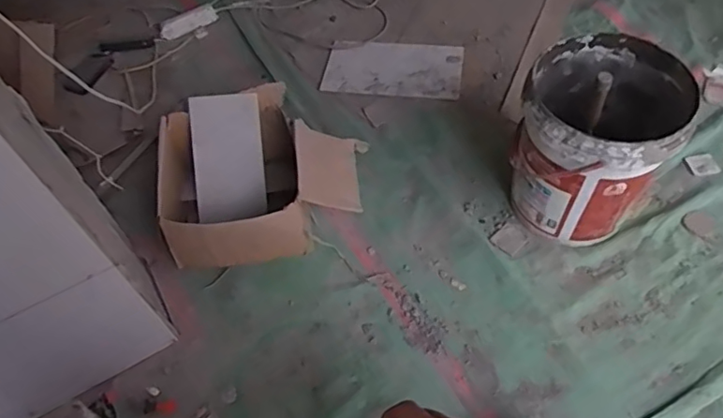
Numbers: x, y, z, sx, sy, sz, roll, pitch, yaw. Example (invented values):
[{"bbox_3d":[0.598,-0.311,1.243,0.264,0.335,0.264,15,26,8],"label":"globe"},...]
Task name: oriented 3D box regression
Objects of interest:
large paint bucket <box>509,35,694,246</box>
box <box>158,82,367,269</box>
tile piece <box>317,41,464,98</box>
[{"bbox_3d":[0.483,-0.135,1.176,0.283,0.349,0.319,24,60,20],"label":"large paint bucket"},{"bbox_3d":[-0.229,-0.072,1.262,0.444,0.184,0.395,-14,57,-5],"label":"box"},{"bbox_3d":[0.094,-0.411,1.600,0.387,0.018,0.216,4,60,7],"label":"tile piece"}]

